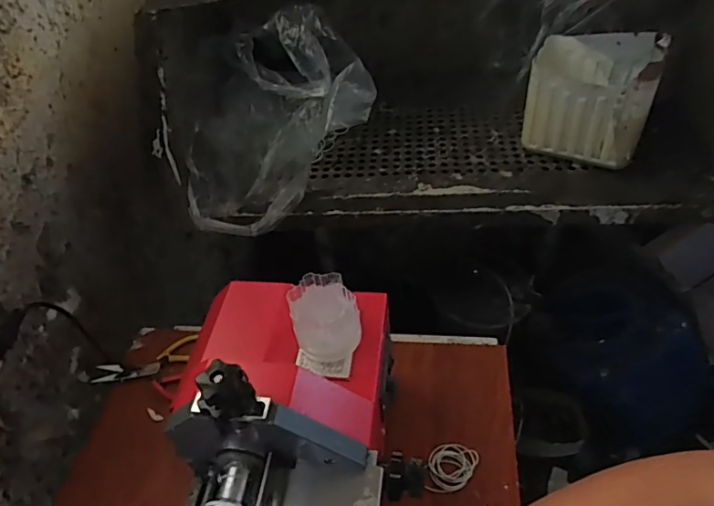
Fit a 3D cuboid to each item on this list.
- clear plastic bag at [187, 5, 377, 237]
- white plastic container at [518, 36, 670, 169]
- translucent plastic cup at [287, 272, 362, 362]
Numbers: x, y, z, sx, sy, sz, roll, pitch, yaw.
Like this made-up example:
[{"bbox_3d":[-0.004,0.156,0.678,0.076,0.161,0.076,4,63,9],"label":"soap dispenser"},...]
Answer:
[{"bbox_3d":[-0.138,-0.217,0.888,0.334,0.246,0.281,-8,46,0],"label":"clear plastic bag"},{"bbox_3d":[0.394,-0.264,0.880,0.189,0.166,0.134,15,50,20],"label":"white plastic container"},{"bbox_3d":[-0.036,0.075,0.583,0.071,0.073,0.084,-17,47,-8],"label":"translucent plastic cup"}]

